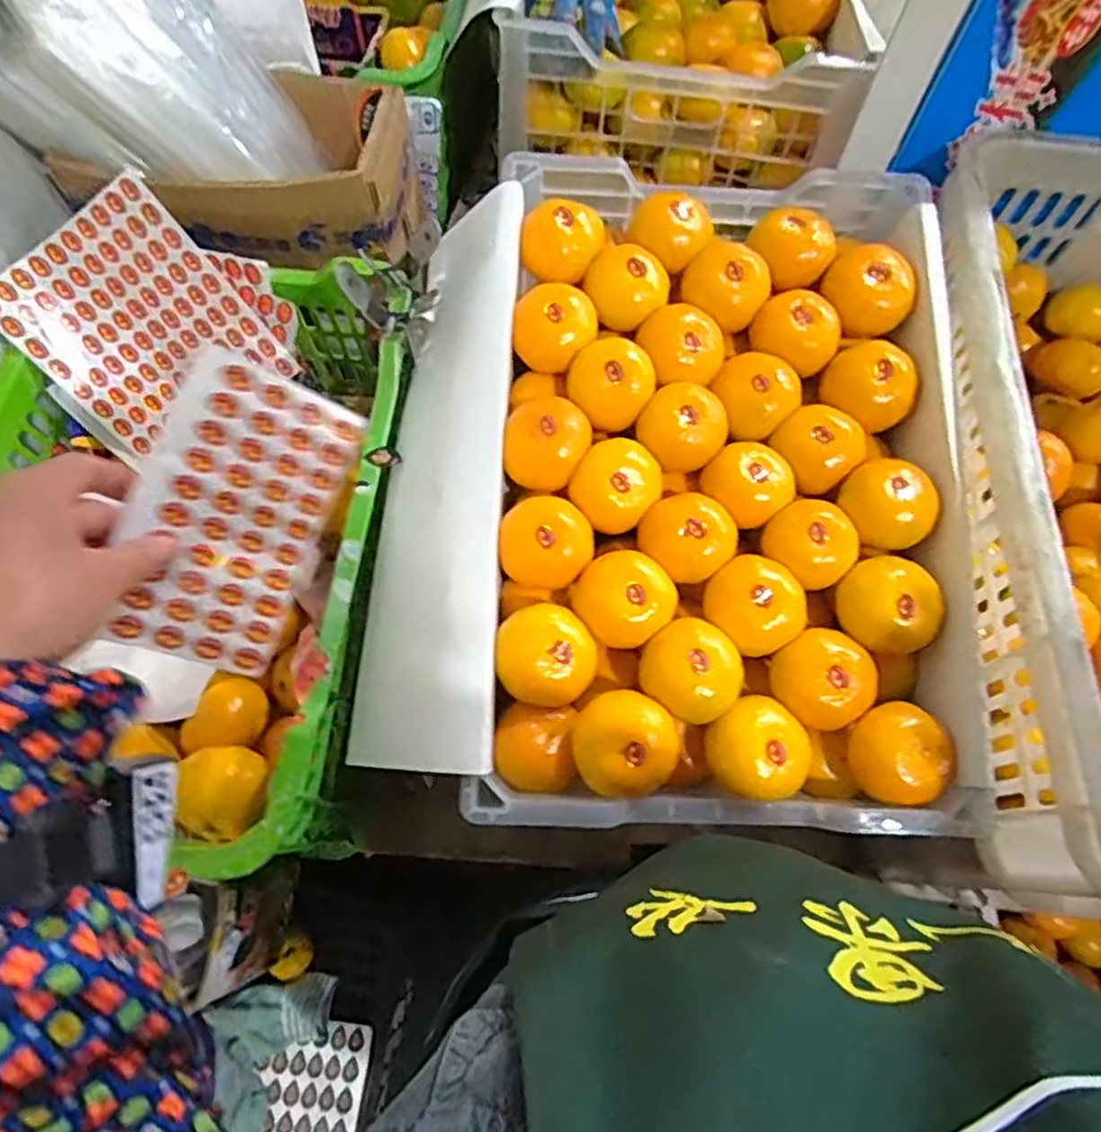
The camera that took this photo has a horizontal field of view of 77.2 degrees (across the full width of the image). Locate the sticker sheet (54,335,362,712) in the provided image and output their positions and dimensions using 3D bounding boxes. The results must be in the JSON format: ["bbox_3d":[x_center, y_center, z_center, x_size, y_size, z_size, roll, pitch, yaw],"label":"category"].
[{"bbox_3d":[-0.180,-0.013,0.381,0.094,0.011,0.192,24,89,-36],"label":"sticker sheet"}]

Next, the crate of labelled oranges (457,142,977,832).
[{"bbox_3d":[0.118,-0.070,0.502,0.326,0.111,0.486,3,66,0],"label":"crate of labelled oranges"}]

